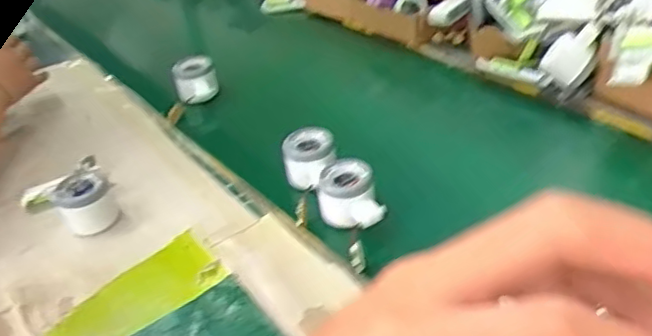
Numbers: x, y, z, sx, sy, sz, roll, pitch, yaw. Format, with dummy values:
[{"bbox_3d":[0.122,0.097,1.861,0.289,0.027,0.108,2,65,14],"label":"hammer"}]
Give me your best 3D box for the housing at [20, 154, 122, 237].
[{"bbox_3d":[-0.298,0.031,0.751,0.132,0.064,0.078,18,41,32],"label":"housing"}]

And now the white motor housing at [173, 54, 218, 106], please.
[{"bbox_3d":[-0.194,-0.130,0.946,0.065,0.054,0.052,-13,34,-9],"label":"white motor housing"}]

